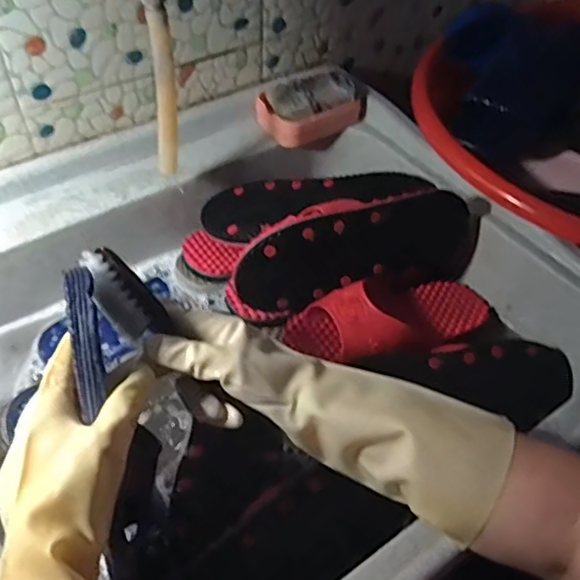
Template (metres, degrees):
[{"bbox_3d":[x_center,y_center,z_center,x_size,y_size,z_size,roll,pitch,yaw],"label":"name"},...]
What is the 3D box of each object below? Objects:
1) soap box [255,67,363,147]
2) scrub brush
[{"bbox_3d":[0.028,-0.231,0.740,0.125,0.060,0.089,-30,56,-25],"label":"soap box"},{"bbox_3d":[-0.129,0.007,0.454,0.083,0.027,0.032,50,58,-2],"label":"scrub brush"}]

